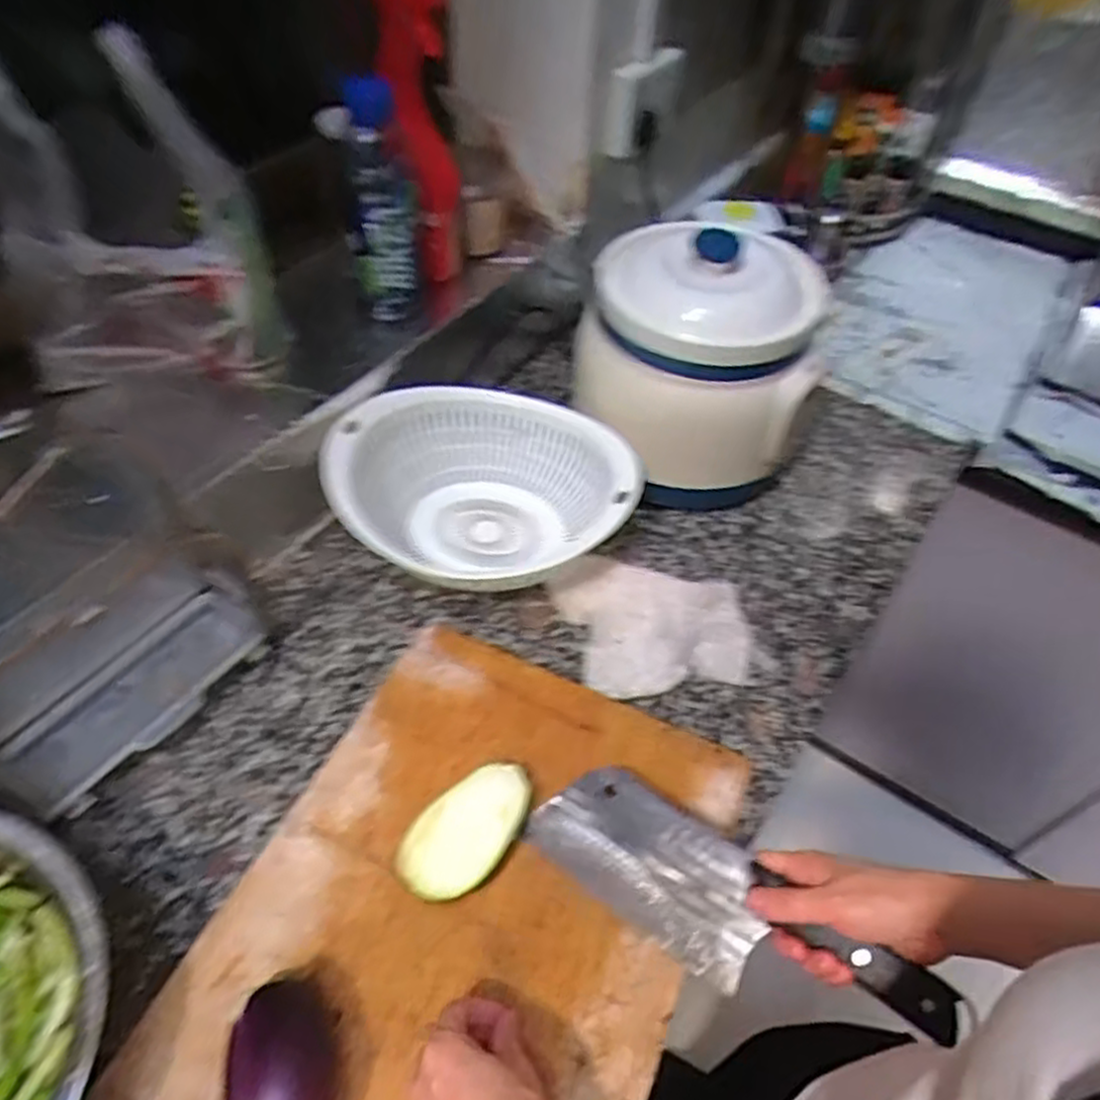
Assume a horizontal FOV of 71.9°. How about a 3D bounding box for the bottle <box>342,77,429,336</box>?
[{"bbox_3d":[-0.157,-0.319,0.717,0.065,0.239,0.068,-7,50,-8],"label":"bottle"}]

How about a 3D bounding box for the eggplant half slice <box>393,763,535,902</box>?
[{"bbox_3d":[-0.055,0.201,0.539,0.109,0.033,0.061,-35,59,-28],"label":"eggplant half slice"}]

